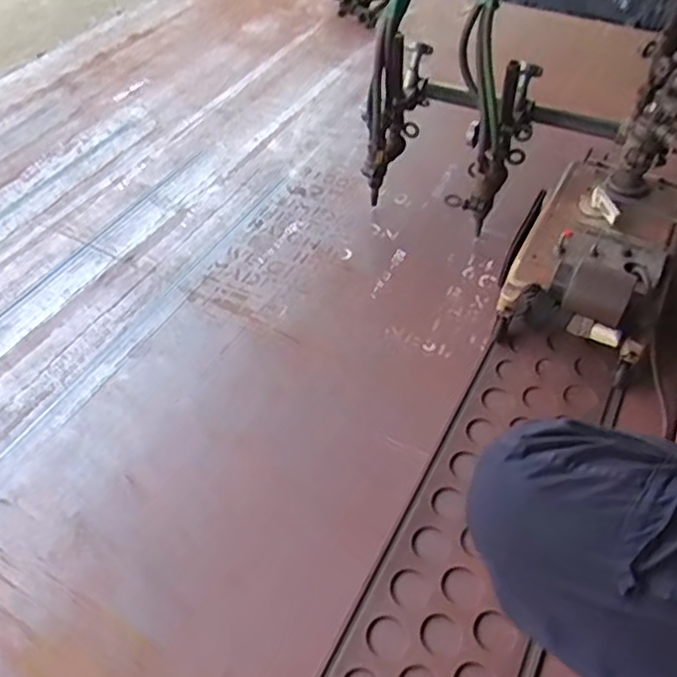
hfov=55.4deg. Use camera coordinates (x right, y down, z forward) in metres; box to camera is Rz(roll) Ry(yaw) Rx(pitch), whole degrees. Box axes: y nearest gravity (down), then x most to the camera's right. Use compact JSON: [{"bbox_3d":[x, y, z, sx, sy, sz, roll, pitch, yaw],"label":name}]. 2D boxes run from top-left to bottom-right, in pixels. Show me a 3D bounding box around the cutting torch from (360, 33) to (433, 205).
[{"bbox_3d":[0.098,-0.384,1.146,0.084,0.283,0.131,18,12,15],"label":"cutting torch"}]

